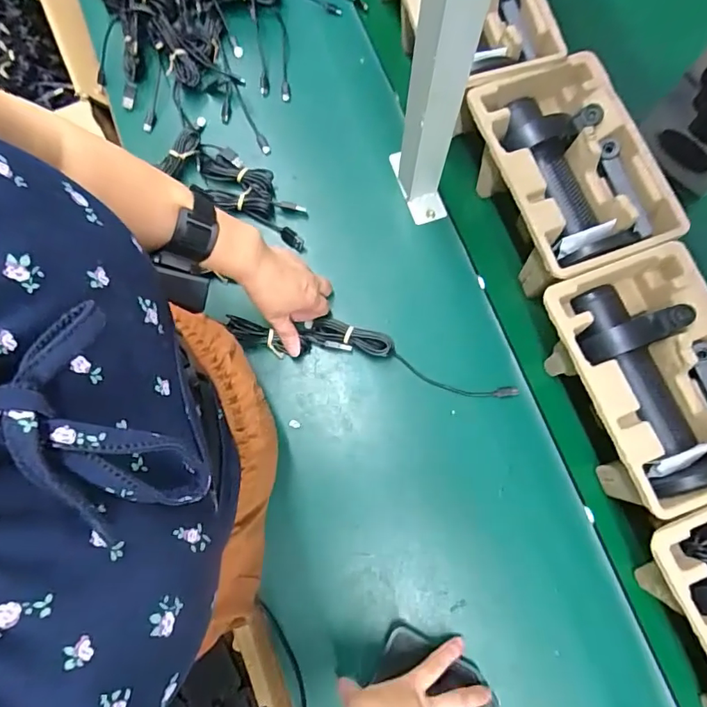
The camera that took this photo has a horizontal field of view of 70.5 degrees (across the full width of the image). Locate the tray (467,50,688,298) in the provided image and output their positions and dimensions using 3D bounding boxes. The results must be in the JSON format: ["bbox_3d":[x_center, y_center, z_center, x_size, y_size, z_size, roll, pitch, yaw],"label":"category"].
[{"bbox_3d":[0.222,-0.189,0.543,0.150,0.094,0.223,-16,78,-7],"label":"tray"}]

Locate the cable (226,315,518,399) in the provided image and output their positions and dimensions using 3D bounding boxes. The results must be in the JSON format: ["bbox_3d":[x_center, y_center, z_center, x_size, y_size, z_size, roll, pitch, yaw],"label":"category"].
[{"bbox_3d":[0.022,0.000,0.556,0.318,0.029,0.048,13,77,-1],"label":"cable"}]

